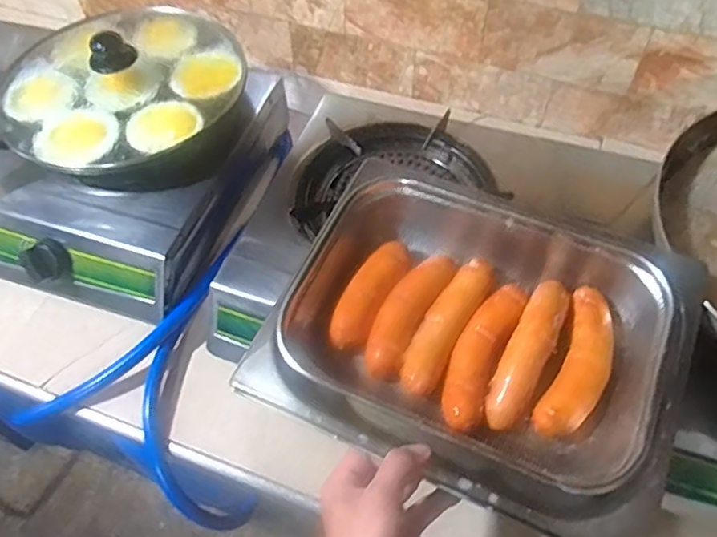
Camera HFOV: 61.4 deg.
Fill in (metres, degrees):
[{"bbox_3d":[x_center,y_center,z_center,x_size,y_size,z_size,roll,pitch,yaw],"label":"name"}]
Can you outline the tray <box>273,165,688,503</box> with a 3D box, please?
[{"bbox_3d":[0.108,0.037,0.527,0.296,0.082,0.236,25,60,17],"label":"tray"}]

